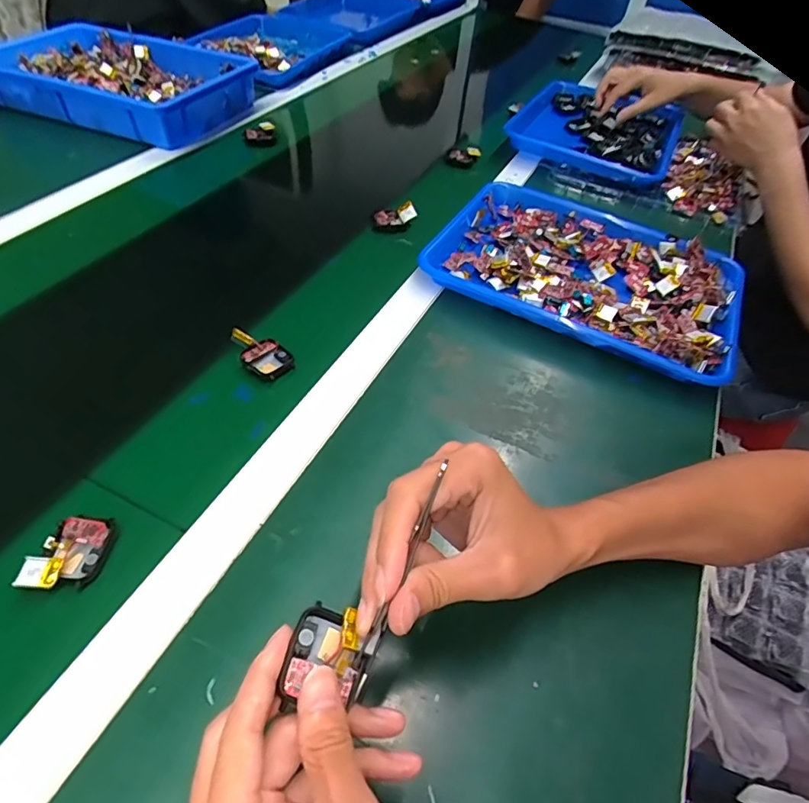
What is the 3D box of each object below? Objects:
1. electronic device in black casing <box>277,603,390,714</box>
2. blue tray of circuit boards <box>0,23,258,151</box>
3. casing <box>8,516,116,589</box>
[{"bbox_3d":[-0.035,0.122,0.242,0.039,0.015,0.045,19,51,10],"label":"electronic device in black casing"},{"bbox_3d":[-0.453,-0.505,0.805,0.366,0.072,0.243,15,51,11],"label":"blue tray of circuit boards"},{"bbox_3d":[-0.219,0.099,0.332,0.042,0.009,0.050,17,48,-15],"label":"casing"}]

